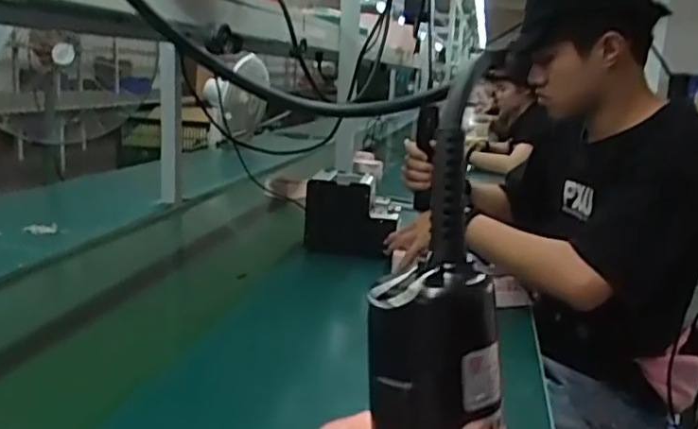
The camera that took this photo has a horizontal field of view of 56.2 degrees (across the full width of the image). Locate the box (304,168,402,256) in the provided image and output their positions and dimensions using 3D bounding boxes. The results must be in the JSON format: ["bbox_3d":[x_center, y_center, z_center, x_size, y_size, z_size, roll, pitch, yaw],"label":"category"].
[{"bbox_3d":[0.006,-0.001,1.275,0.176,0.150,0.072,4,12,2],"label":"box"}]

